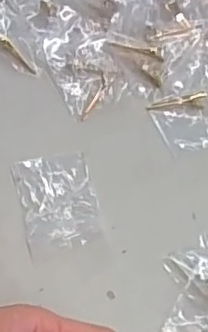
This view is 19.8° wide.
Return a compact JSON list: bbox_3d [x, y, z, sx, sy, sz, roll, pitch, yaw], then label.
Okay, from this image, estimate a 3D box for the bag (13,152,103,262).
[{"bbox_3d":[-0.029,0.023,0.386,0.049,0.005,0.069,-11,60,-11],"label":"bag"}]

